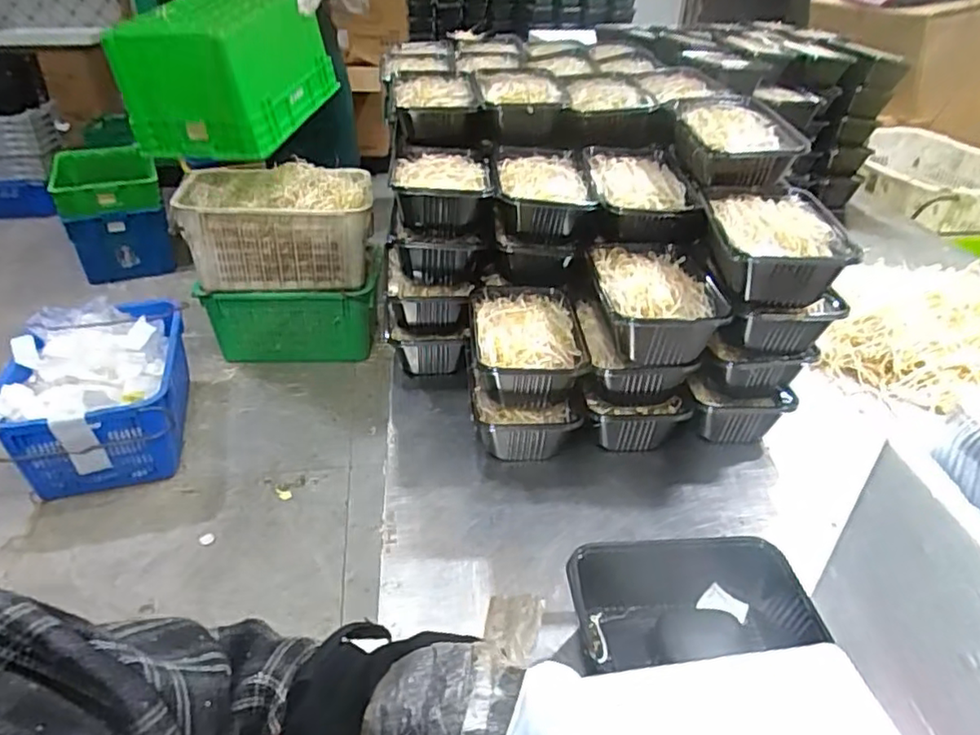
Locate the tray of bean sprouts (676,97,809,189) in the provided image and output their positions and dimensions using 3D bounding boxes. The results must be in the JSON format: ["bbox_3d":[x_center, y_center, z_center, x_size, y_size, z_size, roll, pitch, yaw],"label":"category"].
[{"bbox_3d":[0.289,-0.269,0.753,0.134,0.059,0.166,8,37,7],"label":"tray of bean sprouts"}]

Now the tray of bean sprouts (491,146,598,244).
[{"bbox_3d":[0.063,-0.216,0.796,0.116,0.066,0.173,0,37,-4],"label":"tray of bean sprouts"}]

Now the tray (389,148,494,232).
[{"bbox_3d":[-0.060,-0.226,0.799,0.115,0.064,0.174,-1,37,-4],"label":"tray"}]

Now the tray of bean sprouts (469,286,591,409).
[{"bbox_3d":[0.039,-0.024,0.719,0.118,0.064,0.174,-1,37,-4],"label":"tray of bean sprouts"}]

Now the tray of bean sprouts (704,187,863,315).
[{"bbox_3d":[0.288,-0.127,0.657,0.121,0.065,0.182,3,37,0],"label":"tray of bean sprouts"}]

